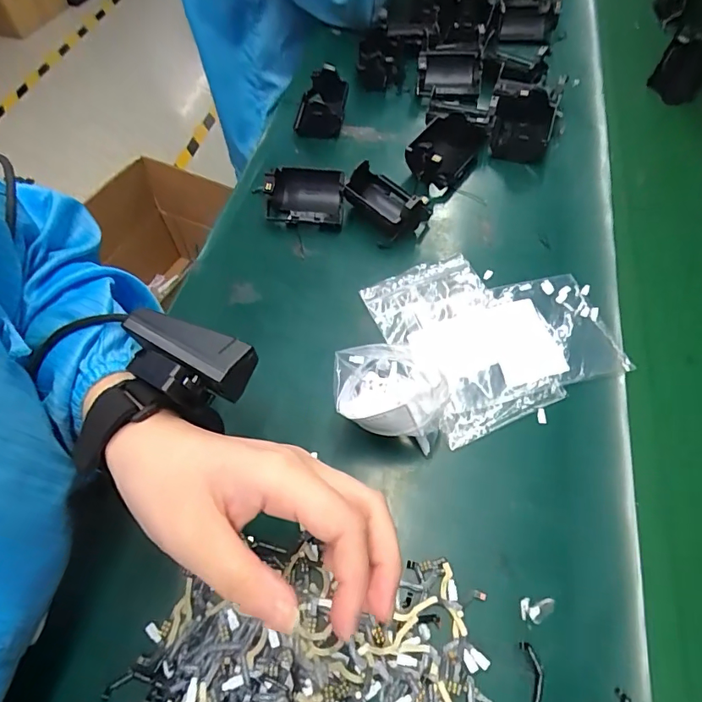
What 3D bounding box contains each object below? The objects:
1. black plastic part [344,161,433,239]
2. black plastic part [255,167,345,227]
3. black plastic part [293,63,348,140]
[{"bbox_3d":[0.033,-0.136,0.419,0.080,0.035,0.058,40,68,22],"label":"black plastic part"},{"bbox_3d":[-0.041,-0.142,0.429,0.069,0.032,0.047,8,60,6],"label":"black plastic part"},{"bbox_3d":[-0.032,-0.268,0.505,0.051,0.036,0.071,9,60,6],"label":"black plastic part"}]

